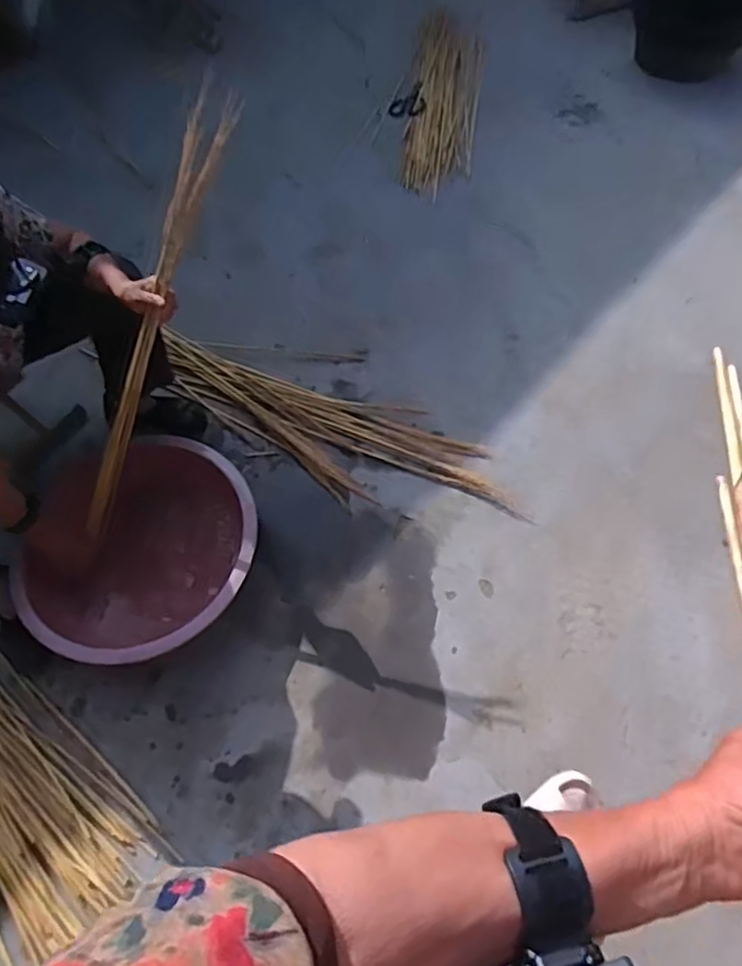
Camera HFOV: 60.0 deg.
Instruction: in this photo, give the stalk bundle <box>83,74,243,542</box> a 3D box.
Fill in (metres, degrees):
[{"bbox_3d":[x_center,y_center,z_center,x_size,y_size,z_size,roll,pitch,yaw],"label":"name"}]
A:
[{"bbox_3d":[-0.386,-0.248,1.119,0.050,0.063,0.820,33,113,19],"label":"stalk bundle"}]

